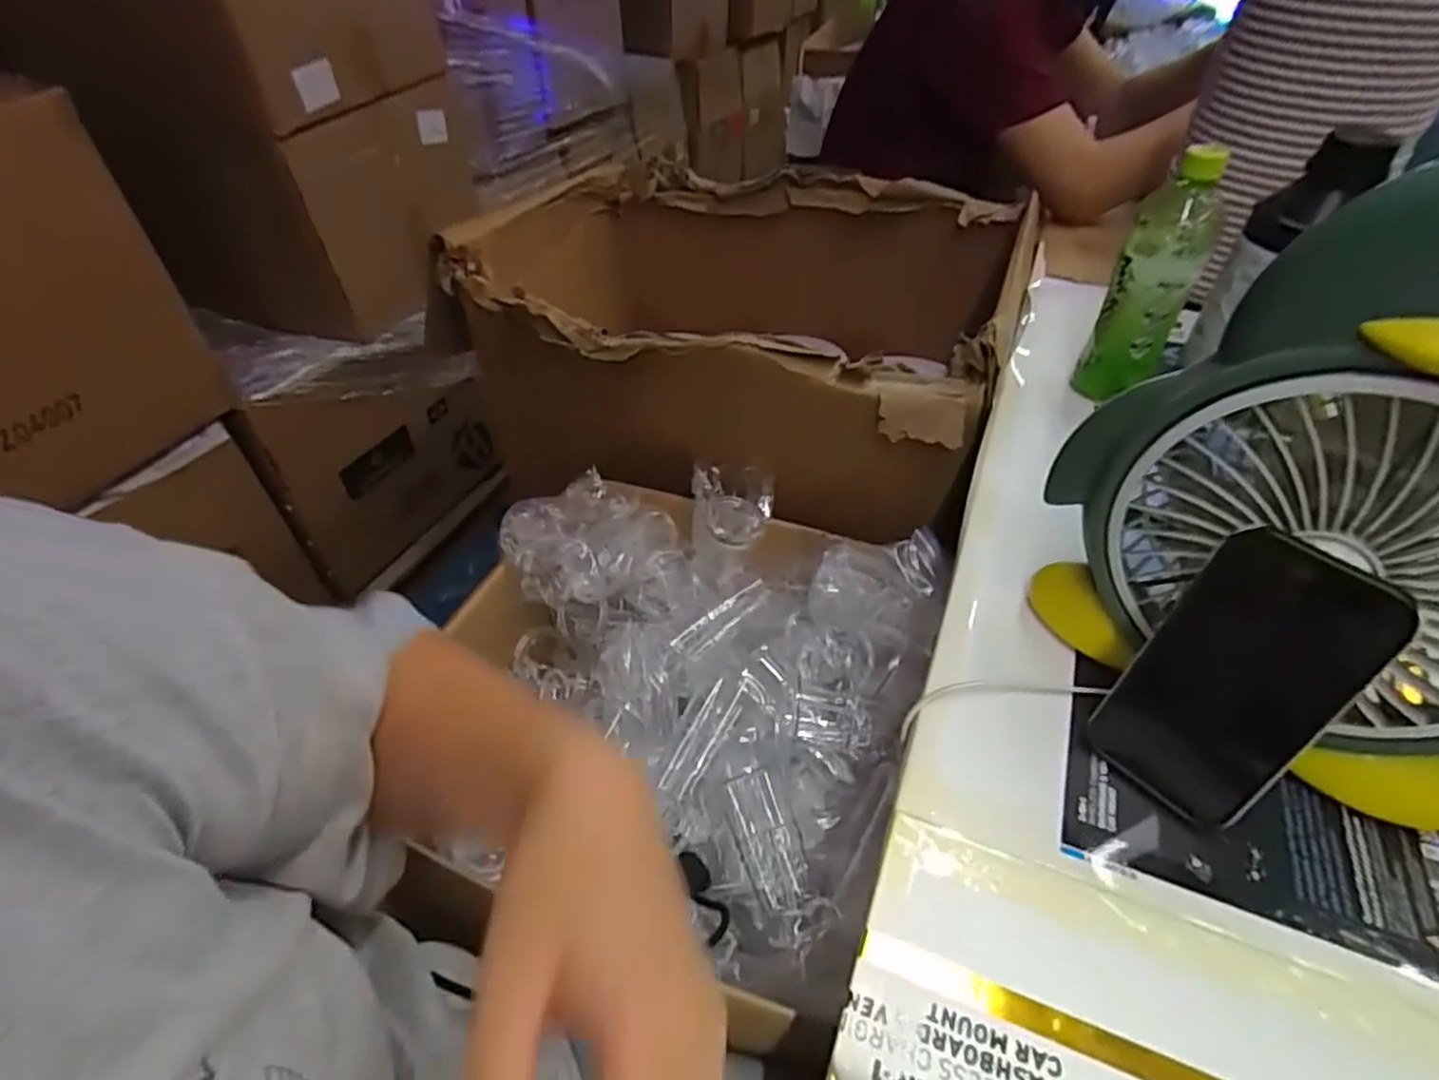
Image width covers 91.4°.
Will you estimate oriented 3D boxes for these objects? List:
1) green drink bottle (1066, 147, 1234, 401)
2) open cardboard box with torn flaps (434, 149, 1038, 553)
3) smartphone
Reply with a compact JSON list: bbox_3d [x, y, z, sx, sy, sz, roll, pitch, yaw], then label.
[{"bbox_3d":[0.361,-0.214,0.591,0.060,0.202,0.059,24,49,23],"label":"green drink bottle"},{"bbox_3d":[0.023,-0.272,0.898,0.633,0.275,0.504,17,47,17],"label":"open cardboard box with torn flaps"},{"bbox_3d":[0.247,0.070,0.340,0.006,0.147,0.075,-18,45,-40],"label":"smartphone"}]

